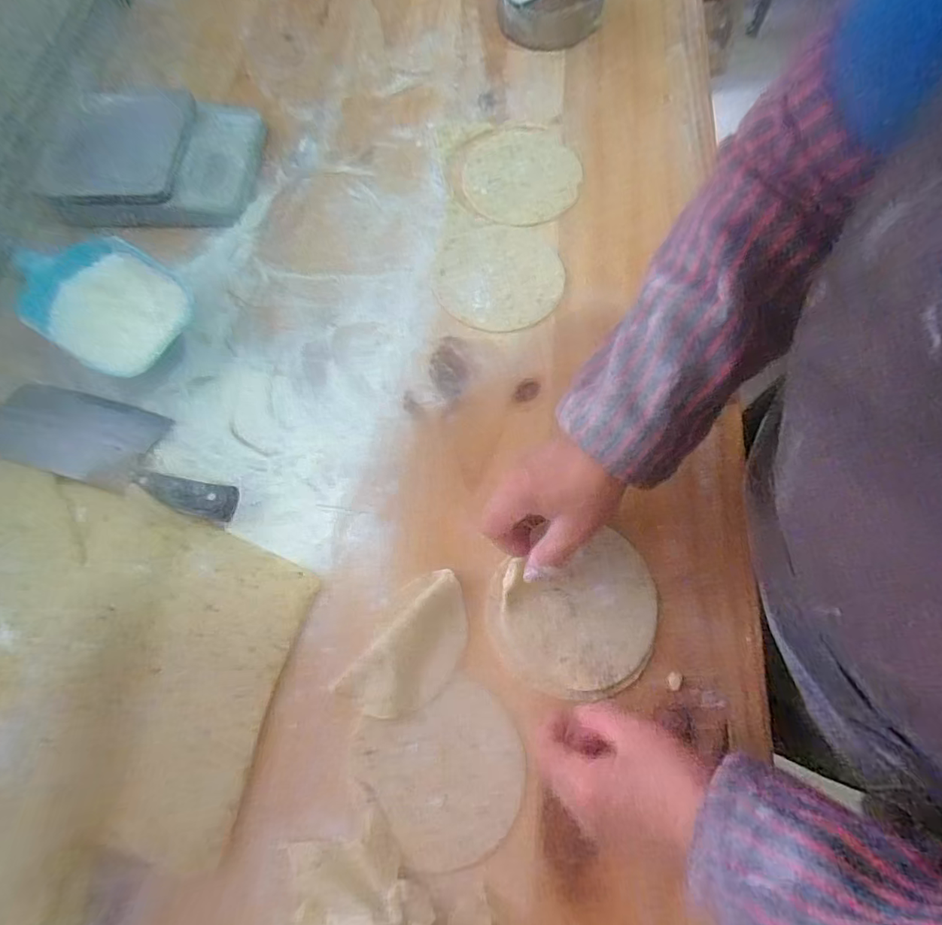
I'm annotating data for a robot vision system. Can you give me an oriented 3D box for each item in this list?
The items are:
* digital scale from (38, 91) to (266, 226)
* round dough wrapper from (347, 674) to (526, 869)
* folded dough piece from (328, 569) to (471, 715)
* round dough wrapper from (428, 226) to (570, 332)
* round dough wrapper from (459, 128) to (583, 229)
[{"bbox_3d":[-0.362,-0.352,0.578,0.227,0.054,0.161,-1,71,2],"label":"digital scale"},{"bbox_3d":[-0.019,0.235,0.388,0.119,0.005,0.113,-1,71,2],"label":"round dough wrapper"},{"bbox_3d":[-0.043,0.152,0.409,0.064,0.015,0.121,40,77,14],"label":"folded dough piece"},{"bbox_3d":[0.028,-0.194,0.534,0.135,0.007,0.123,-1,71,2],"label":"round dough wrapper"},{"bbox_3d":[0.056,-0.328,0.576,0.128,0.006,0.136,-1,71,2],"label":"round dough wrapper"}]

